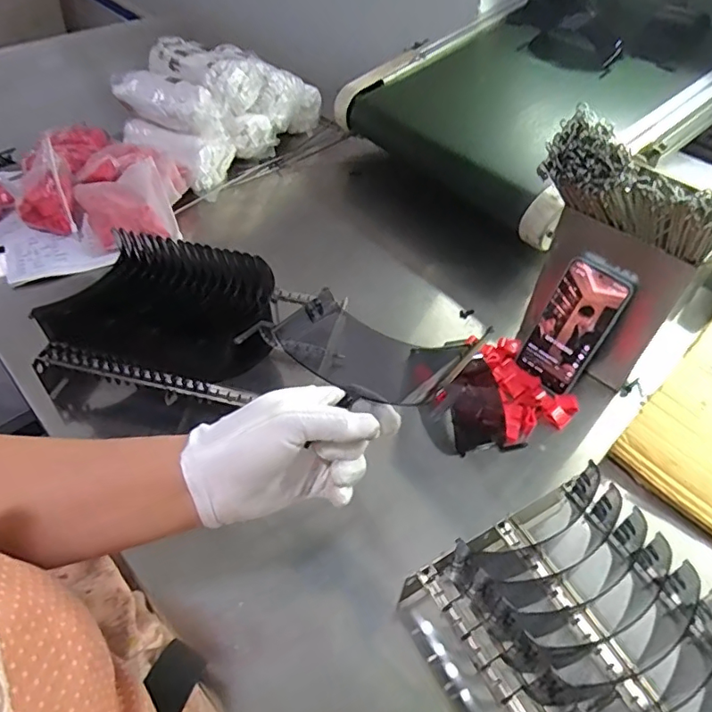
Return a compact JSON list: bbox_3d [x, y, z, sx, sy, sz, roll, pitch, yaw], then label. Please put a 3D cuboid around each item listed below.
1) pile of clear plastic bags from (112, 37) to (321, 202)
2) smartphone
[{"bbox_3d":[-0.265,-0.471,1.013,0.236,0.186,0.346,29,53,20],"label":"pile of clear plastic bags"},{"bbox_3d":[0.258,-0.035,0.642,0.074,0.157,0.014,40,36,27],"label":"smartphone"}]

